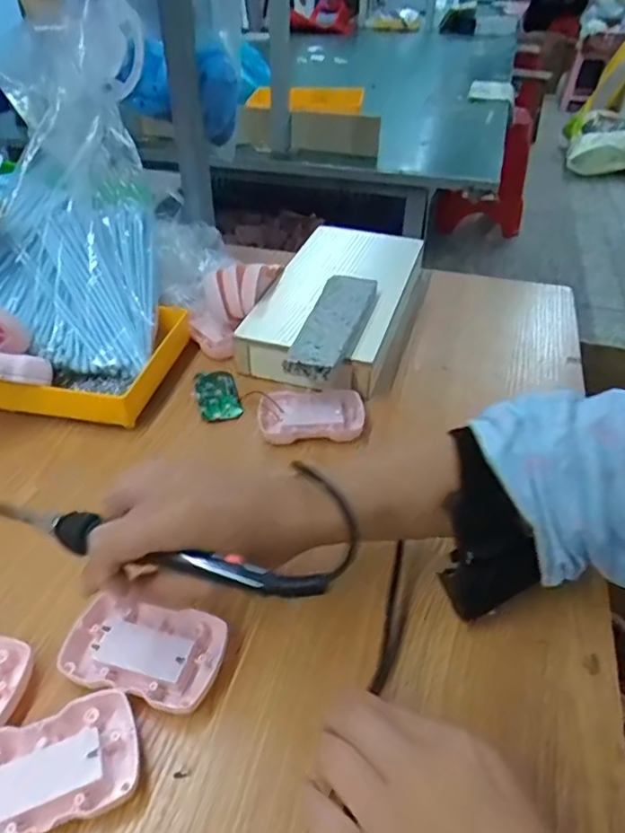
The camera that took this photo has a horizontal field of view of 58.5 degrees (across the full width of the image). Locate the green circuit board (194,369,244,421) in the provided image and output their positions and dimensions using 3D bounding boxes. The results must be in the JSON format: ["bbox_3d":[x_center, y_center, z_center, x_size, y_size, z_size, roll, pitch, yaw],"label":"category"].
[{"bbox_3d":[-0.089,-0.022,0.519,0.039,0.006,0.079,-10,42,-13],"label":"green circuit board"}]

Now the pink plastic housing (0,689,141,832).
[{"bbox_3d":[-0.131,0.176,0.273,0.088,0.015,0.054,-16,44,-19],"label":"pink plastic housing"}]

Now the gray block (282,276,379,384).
[{"bbox_3d":[0.021,-0.086,0.511,0.051,0.018,0.153,12,42,12],"label":"gray block"}]

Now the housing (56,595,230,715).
[{"bbox_3d":[-0.097,0.134,0.322,0.086,0.013,0.053,12,42,12],"label":"housing"}]

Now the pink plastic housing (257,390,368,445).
[{"bbox_3d":[-0.001,-0.003,0.482,0.089,0.012,0.060,-1,41,-3],"label":"pink plastic housing"}]

